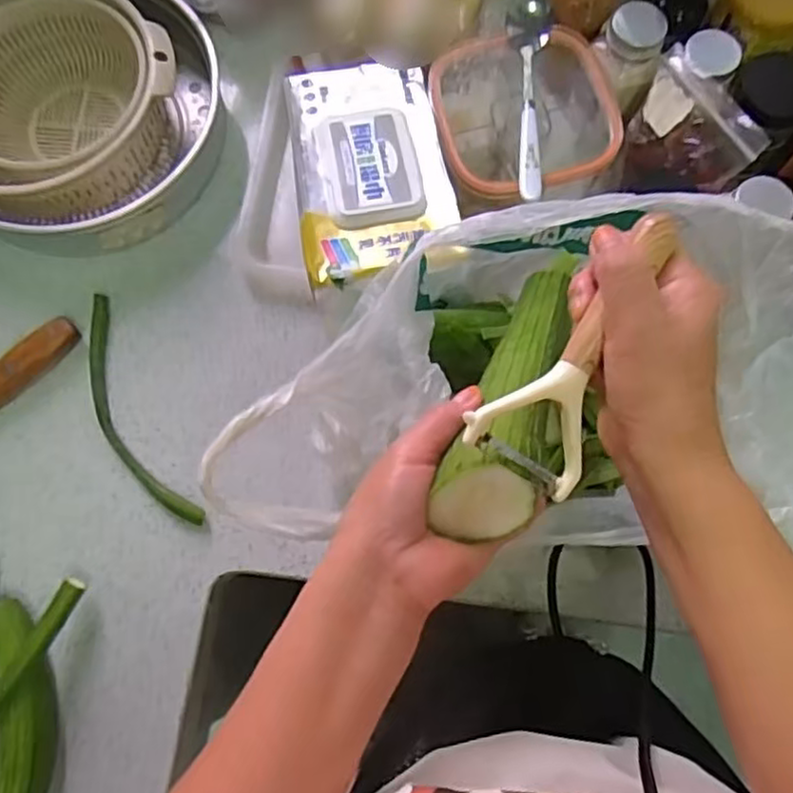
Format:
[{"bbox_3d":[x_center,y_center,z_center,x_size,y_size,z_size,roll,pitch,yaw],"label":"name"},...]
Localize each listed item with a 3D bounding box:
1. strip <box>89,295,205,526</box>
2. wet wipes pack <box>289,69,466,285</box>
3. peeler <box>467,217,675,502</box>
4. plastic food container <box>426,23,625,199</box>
[{"bbox_3d":[-0.216,0.015,0.567,0.044,0.012,0.206,-27,76,-7],"label":"strip"},{"bbox_3d":[-0.020,-0.179,0.534,0.111,0.038,0.200,-9,75,-2],"label":"wet wipes pack"},{"bbox_3d":[0.095,-0.016,0.334,0.062,0.020,0.135,44,89,-17],"label":"peeler"},{"bbox_3d":[0.101,-0.215,0.586,0.143,0.094,0.143,-13,75,-3],"label":"plastic food container"}]

